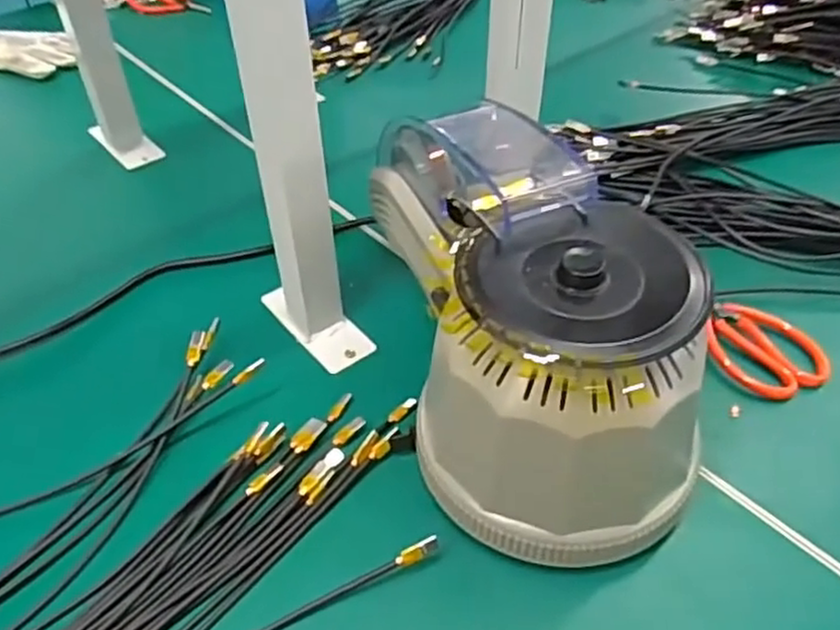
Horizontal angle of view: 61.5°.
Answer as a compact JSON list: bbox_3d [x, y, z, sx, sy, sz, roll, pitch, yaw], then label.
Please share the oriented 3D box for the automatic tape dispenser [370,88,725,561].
[{"bbox_3d":[0.055,0.020,0.388,0.132,0.150,0.206,-26,52,-22],"label":"automatic tape dispenser"}]

